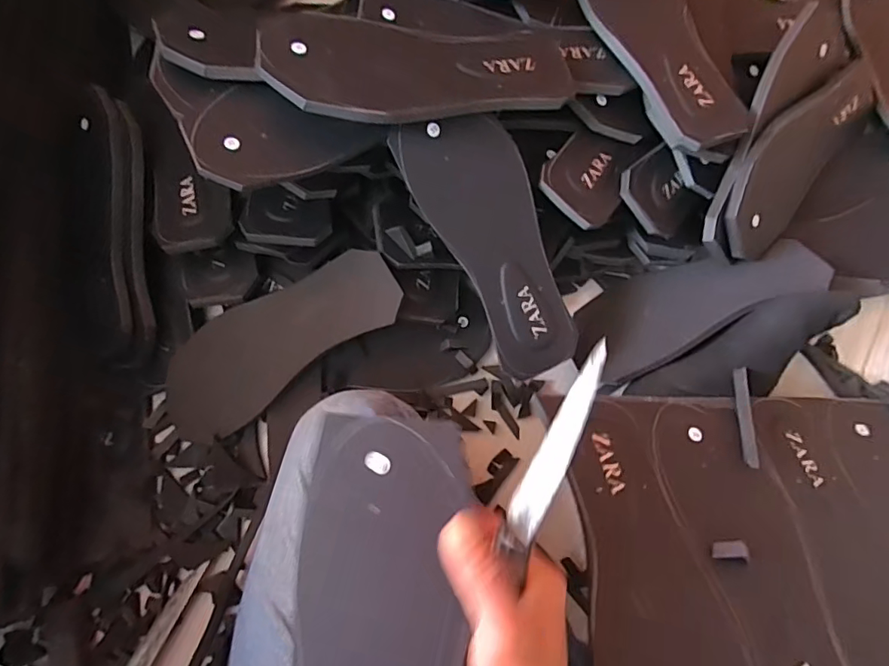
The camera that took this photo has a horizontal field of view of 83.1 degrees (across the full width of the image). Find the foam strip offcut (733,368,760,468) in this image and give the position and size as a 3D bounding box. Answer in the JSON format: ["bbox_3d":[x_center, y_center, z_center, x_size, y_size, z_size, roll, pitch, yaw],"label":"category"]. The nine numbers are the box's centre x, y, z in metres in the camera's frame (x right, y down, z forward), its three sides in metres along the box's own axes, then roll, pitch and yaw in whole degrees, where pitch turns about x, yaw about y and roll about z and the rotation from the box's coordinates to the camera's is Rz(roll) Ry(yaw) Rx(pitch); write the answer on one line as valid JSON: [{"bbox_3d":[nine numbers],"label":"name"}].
[{"bbox_3d":[0.248,0.067,0.412,0.013,0.006,0.089,10,59,5],"label":"foam strip offcut"}]

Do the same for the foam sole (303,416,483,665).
[{"bbox_3d":[-0.036,0.170,0.255,0.088,0.013,0.256,2,62,2],"label":"foam sole"}]

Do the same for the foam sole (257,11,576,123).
[{"bbox_3d":[-0.013,-0.218,0.416,0.259,0.013,0.104,-5,74,-15],"label":"foam sole"}]

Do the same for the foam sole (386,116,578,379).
[{"bbox_3d":[0.048,-0.079,0.439,0.097,0.011,0.233,-26,96,-6],"label":"foam sole"}]

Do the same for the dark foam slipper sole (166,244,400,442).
[{"bbox_3d":[-0.163,0.007,0.476,0.257,0.010,0.099,-35,81,9],"label":"dark foam slipper sole"}]

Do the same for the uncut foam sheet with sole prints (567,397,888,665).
[{"bbox_3d":[0.251,0.161,0.348,0.354,0.011,0.255,3,52,-13],"label":"uncut foam sheet with sole prints"}]

